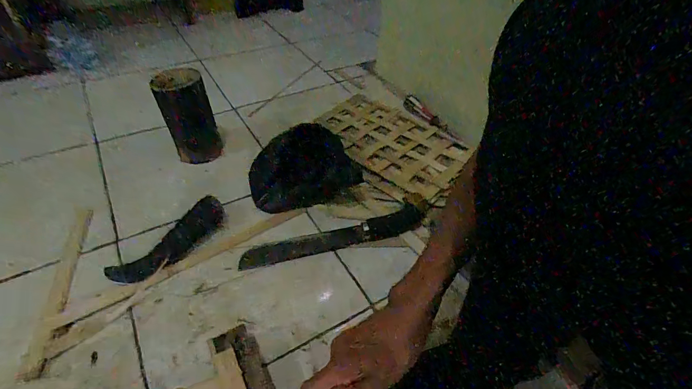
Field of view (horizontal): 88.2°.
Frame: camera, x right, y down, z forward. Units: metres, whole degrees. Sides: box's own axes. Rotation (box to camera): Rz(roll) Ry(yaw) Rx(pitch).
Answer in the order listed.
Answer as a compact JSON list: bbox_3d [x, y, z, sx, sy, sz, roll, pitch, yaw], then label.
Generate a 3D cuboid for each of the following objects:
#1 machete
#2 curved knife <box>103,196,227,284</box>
[{"bbox_3d":[-0.017,0.069,0.593,0.309,0.025,0.045,-11,47,-15],"label":"machete"},{"bbox_3d":[-0.276,0.072,0.565,0.062,0.027,0.186,34,52,26],"label":"curved knife"}]

